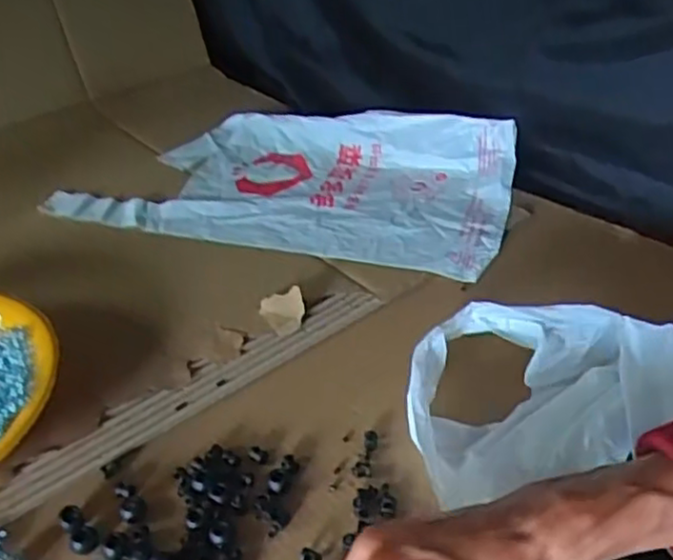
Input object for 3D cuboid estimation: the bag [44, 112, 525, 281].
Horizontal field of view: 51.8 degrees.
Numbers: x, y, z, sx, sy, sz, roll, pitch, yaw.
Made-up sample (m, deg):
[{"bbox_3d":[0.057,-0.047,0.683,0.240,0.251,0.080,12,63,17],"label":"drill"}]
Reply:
[{"bbox_3d":[-0.054,-0.119,0.728,0.463,0.047,0.231,9,38,17],"label":"bag"}]

